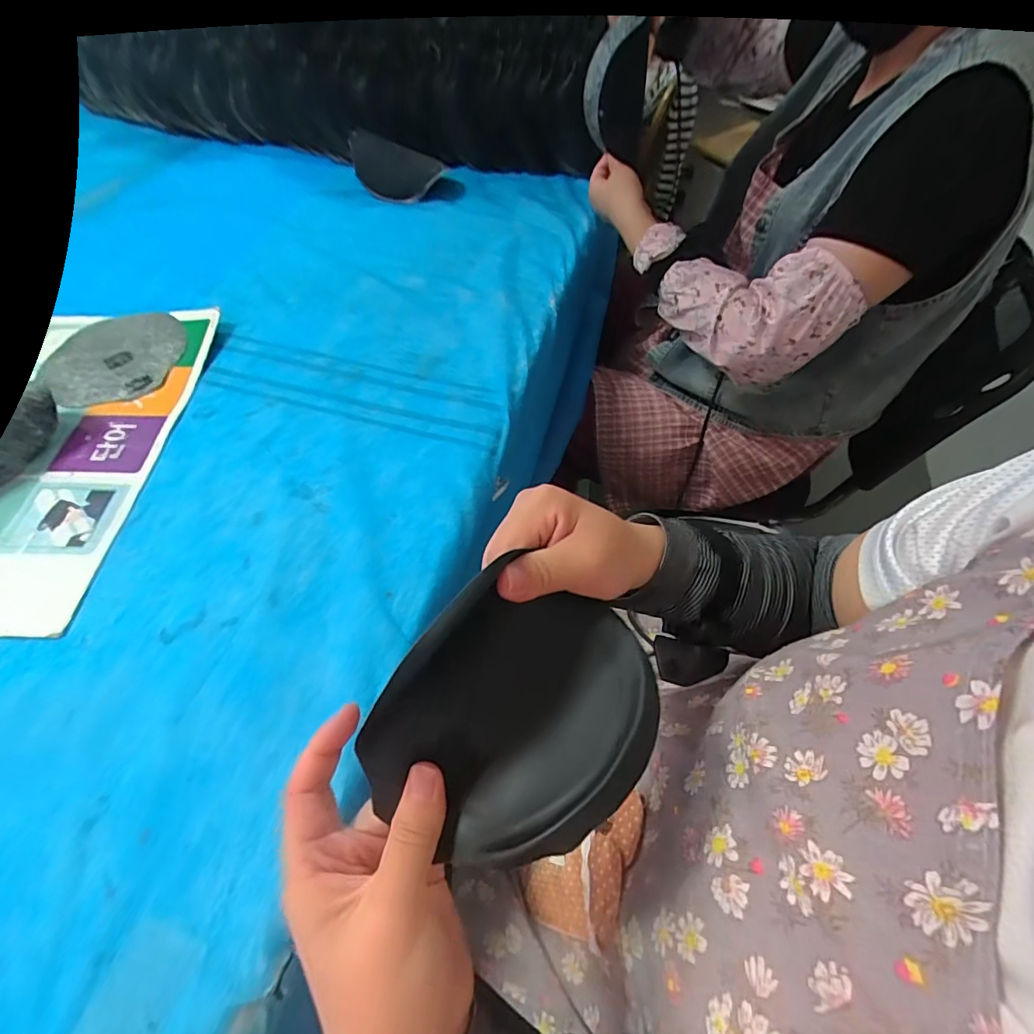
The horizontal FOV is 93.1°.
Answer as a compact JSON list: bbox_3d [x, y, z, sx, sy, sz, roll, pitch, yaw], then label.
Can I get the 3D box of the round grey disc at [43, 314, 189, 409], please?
[{"bbox_3d":[-0.437,-0.177,0.537,0.138,0.011,0.133,0,57,-1],"label":"round grey disc"}]

